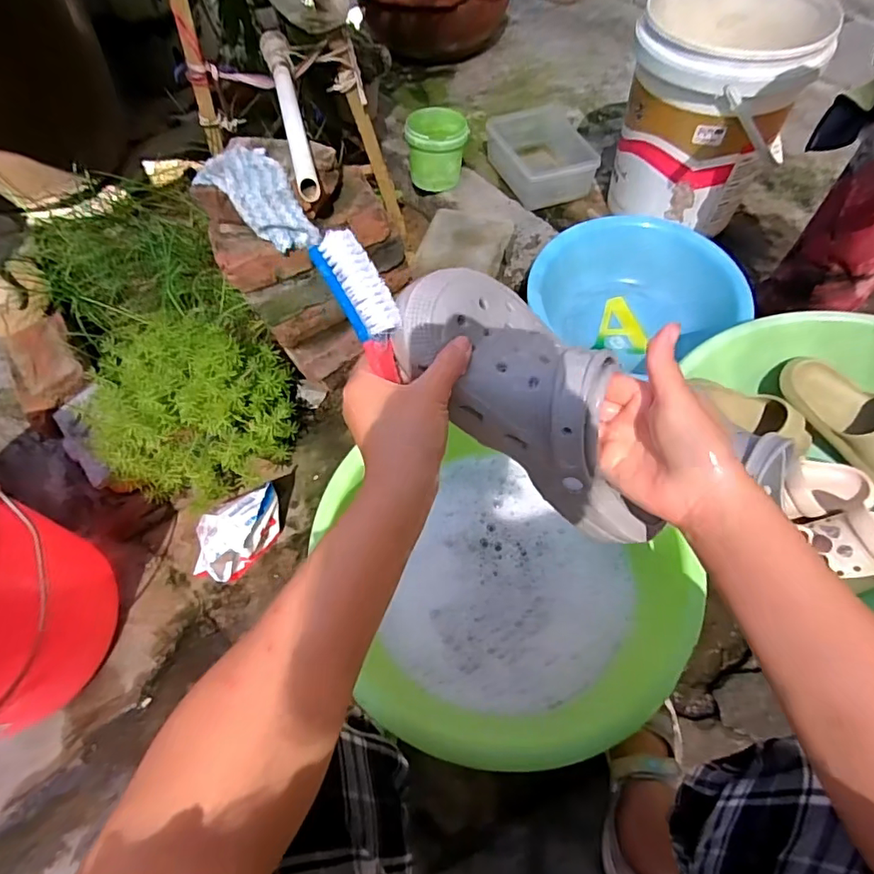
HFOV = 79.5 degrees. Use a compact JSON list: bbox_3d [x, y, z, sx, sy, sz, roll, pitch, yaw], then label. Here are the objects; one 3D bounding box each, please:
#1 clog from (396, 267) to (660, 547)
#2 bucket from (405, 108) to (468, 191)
[{"bbox_3d":[0.084,-0.018,0.385,0.105,0.086,0.258,-44,101,-21],"label":"clog"},{"bbox_3d":[0.001,-0.627,1.138,0.128,0.113,0.148,0,60,2],"label":"bucket"}]

